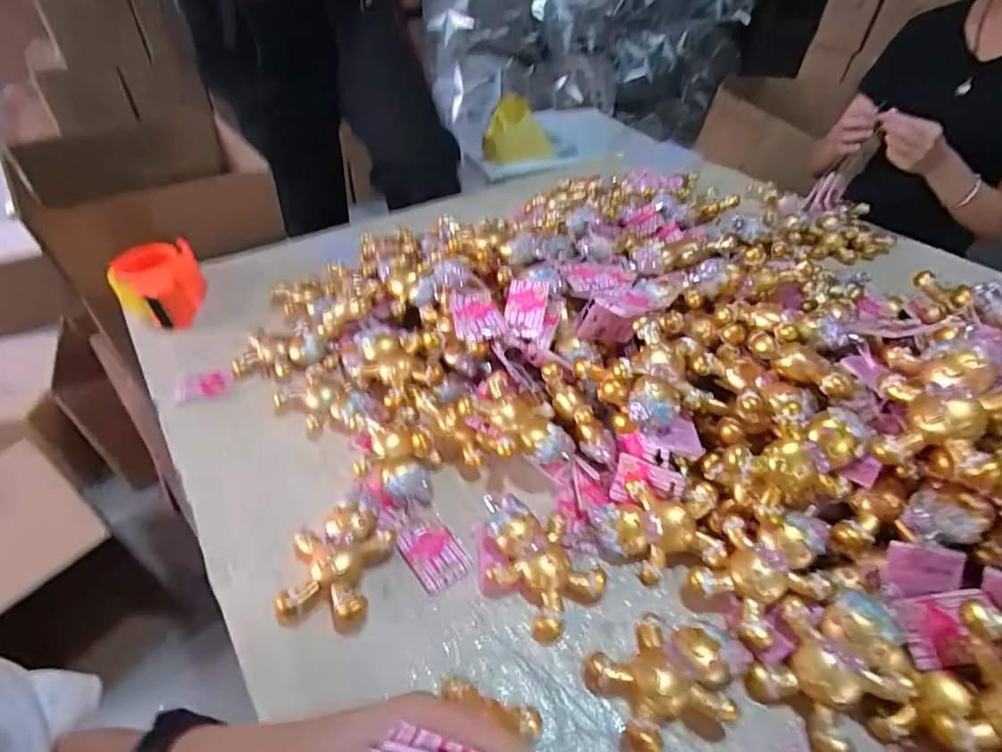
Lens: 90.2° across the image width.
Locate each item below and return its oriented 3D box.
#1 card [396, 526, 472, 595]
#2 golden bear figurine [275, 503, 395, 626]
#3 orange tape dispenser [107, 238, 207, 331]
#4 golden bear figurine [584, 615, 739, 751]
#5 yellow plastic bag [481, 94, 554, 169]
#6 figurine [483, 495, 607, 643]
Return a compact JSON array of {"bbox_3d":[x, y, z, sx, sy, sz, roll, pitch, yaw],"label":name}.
[{"bbox_3d":[-0.059,0.157,0.440,0.045,0.011,0.061,-30,52,-30],"label":"card"},{"bbox_3d":[-0.137,0.157,0.423,0.084,0.040,0.101,6,43,3],"label":"golden bear figurine"},{"bbox_3d":[-0.458,-0.120,0.672,0.103,0.053,0.157,-24,50,-27],"label":"orange tape dispenser"},{"bbox_3d":[0.116,0.219,0.359,0.088,0.032,0.076,-19,47,-22],"label":"golden bear figurine"},{"bbox_3d":[0.037,-0.595,1.221,0.173,0.134,0.057,-10,44,-14],"label":"yellow plastic bag"},{"bbox_3d":[0.025,0.152,0.423,0.079,0.037,0.119,-32,53,-32],"label":"figurine"}]

